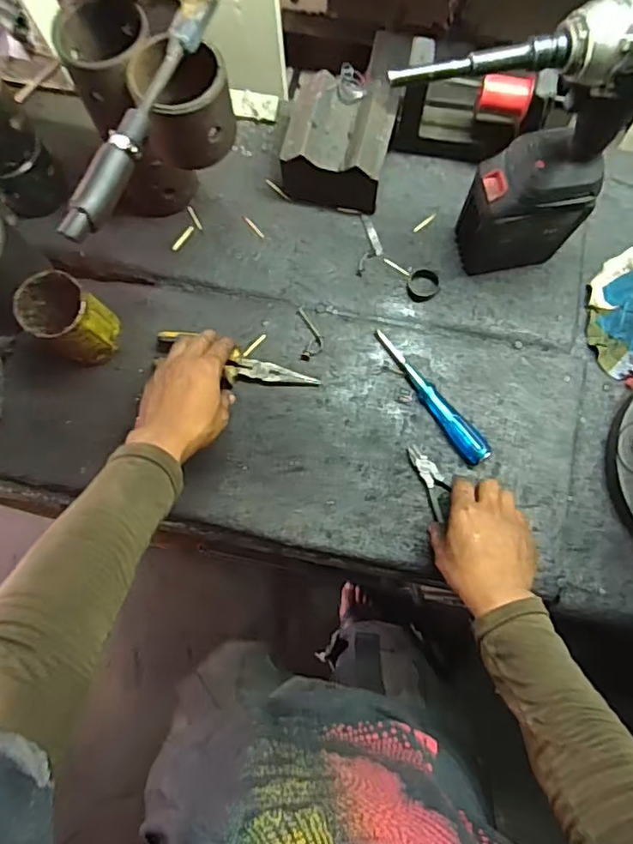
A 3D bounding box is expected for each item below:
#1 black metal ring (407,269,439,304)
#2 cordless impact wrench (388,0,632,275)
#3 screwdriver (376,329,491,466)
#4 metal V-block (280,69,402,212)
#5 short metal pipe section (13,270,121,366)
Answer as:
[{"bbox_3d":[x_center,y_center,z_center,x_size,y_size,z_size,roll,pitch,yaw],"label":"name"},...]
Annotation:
[{"bbox_3d":[0.130,-0.167,0.698,0.036,0.010,0.040,24,78,7],"label":"black metal ring"},{"bbox_3d":[0.184,-0.246,0.560,0.249,0.341,0.077,-9,76,-1],"label":"cordless impact wrench"},{"bbox_3d":[0.134,-0.035,0.664,0.031,0.027,0.192,-32,77,-6],"label":"screwdriver"},{"bbox_3d":[0.027,-0.332,0.703,0.121,0.097,0.125,15,77,5],"label":"metal V-block"},{"bbox_3d":[-0.281,-0.117,0.659,0.083,0.103,0.075,33,79,9],"label":"short metal pipe section"}]

